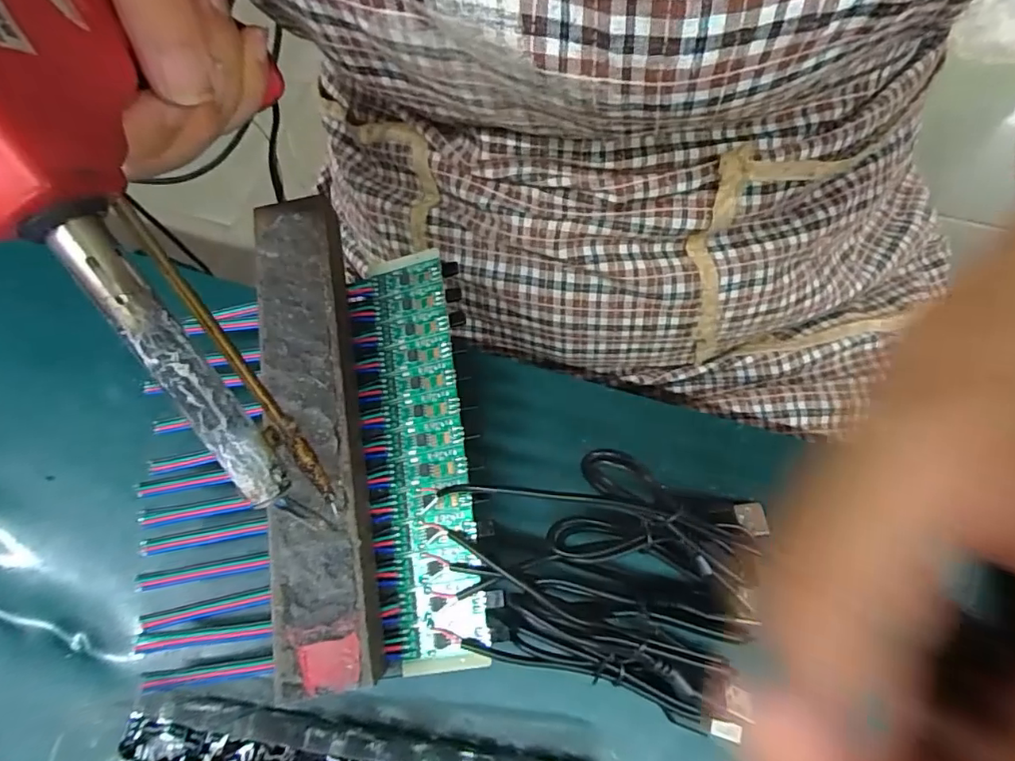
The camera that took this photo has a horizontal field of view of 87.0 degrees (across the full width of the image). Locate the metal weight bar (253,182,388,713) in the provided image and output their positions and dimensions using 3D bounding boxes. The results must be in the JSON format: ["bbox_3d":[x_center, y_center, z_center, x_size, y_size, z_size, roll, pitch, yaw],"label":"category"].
[{"bbox_3d":[-0.073,0.014,0.206,0.035,0.020,0.187,-11,71,-1],"label":"metal weight bar"}]

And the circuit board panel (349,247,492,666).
[{"bbox_3d":[-0.034,0.023,0.210,0.036,0.007,0.162,-12,71,-1],"label":"circuit board panel"}]

